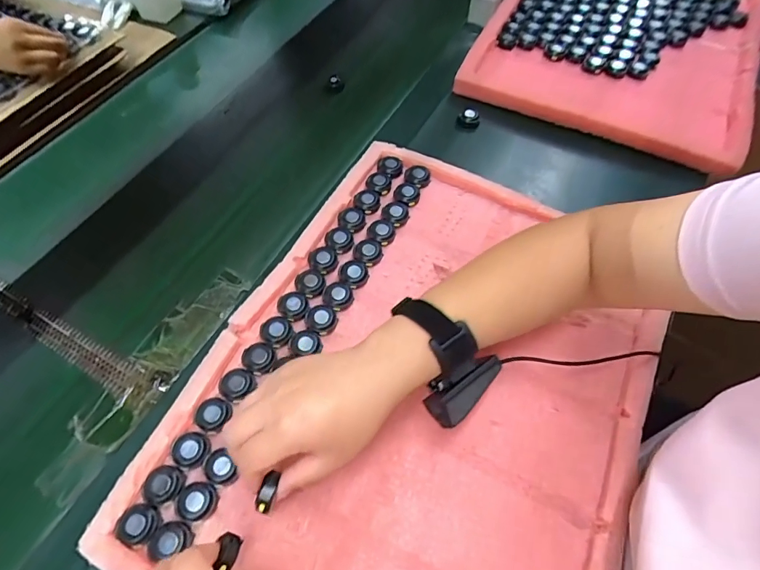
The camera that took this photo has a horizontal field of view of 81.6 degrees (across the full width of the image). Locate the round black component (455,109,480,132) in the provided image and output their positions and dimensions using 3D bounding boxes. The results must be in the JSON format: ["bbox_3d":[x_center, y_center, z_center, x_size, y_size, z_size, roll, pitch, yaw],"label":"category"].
[{"bbox_3d":[0.120,-0.228,0.606,0.030,0.016,0.030,1,62,-2],"label":"round black component"}]

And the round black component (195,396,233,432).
[{"bbox_3d":[-0.145,0.111,0.381,0.028,0.008,0.028,1,62,-2],"label":"round black component"}]

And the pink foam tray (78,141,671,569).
[{"bbox_3d":[0.043,0.083,0.409,0.374,0.028,0.499,25,64,10],"label":"pink foam tray"}]

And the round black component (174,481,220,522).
[{"bbox_3d":[-0.145,0.170,0.347,0.029,0.009,0.026,16,63,6],"label":"round black component"}]

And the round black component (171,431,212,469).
[{"bbox_3d":[-0.157,0.136,0.366,0.029,0.006,0.027,18,63,6],"label":"round black component"}]

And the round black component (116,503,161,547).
[{"bbox_3d":[-0.187,0.184,0.340,0.029,0.009,0.028,1,62,-2],"label":"round black component"}]

